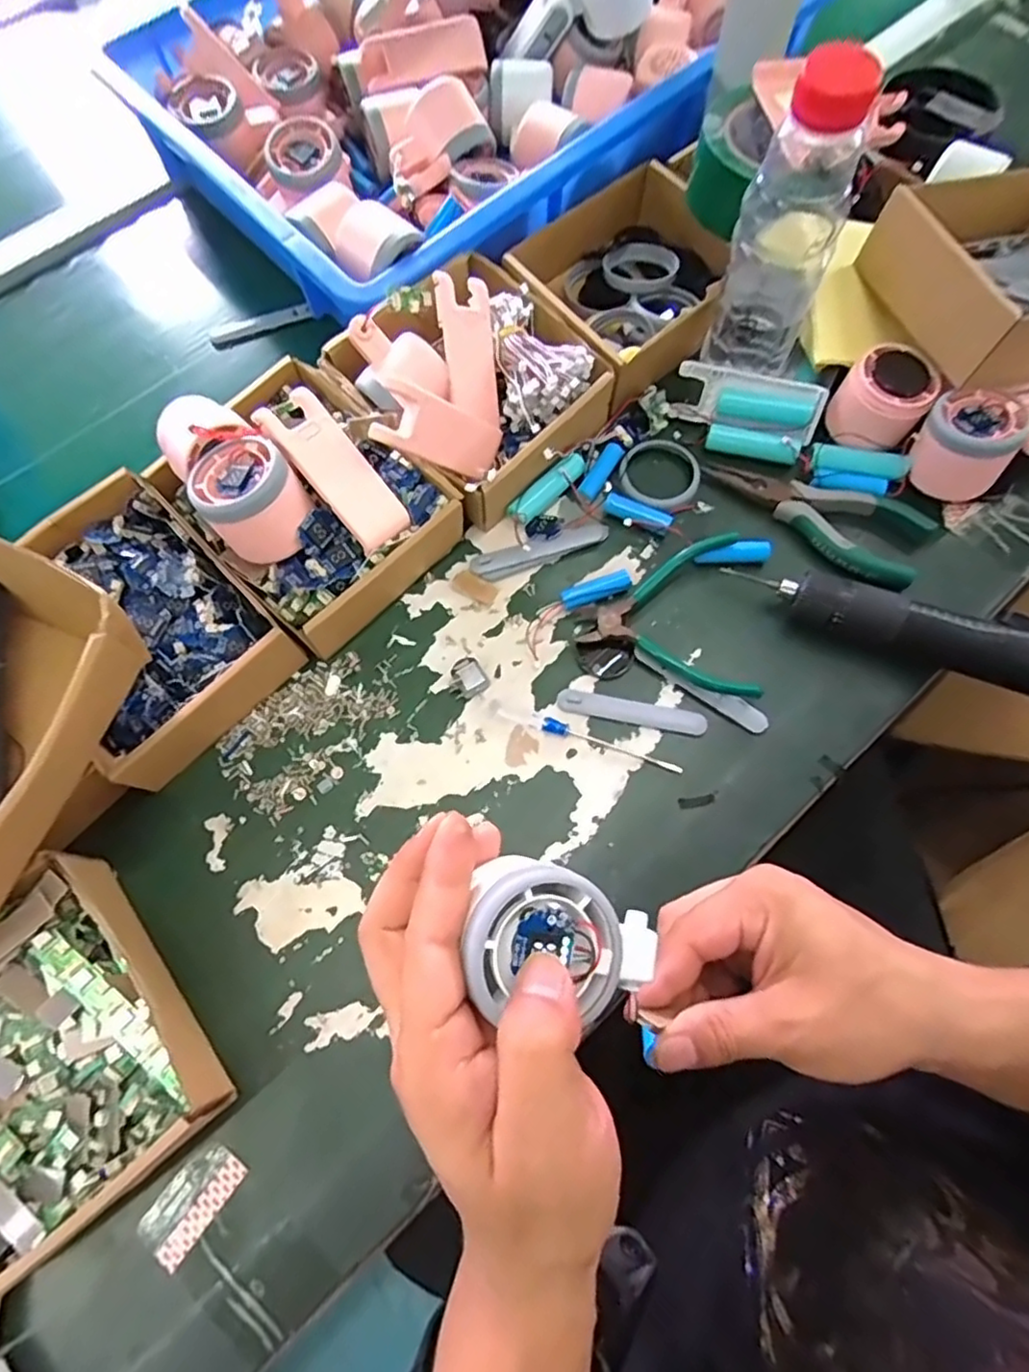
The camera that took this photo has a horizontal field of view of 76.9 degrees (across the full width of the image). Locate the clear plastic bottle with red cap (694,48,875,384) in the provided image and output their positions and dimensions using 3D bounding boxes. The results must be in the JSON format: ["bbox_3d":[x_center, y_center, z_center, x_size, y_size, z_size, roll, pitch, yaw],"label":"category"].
[{"bbox_3d":[0.177,-0.291,0.419,0.062,0.191,0.076,24,73,9],"label":"clear plastic bottle with red cap"}]

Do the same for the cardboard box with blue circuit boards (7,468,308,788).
[{"bbox_3d":[-0.238,-0.037,0.418,0.125,0.062,0.166,-43,75,-13],"label":"cardboard box with blue circuit boards"}]

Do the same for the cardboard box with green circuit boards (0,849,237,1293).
[{"bbox_3d":[-0.249,0.191,0.334,0.134,0.046,0.161,-37,74,-11],"label":"cardboard box with green circuit boards"}]

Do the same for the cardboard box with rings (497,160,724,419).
[{"bbox_3d":[0.092,-0.316,0.504,0.171,0.049,0.149,-41,75,-12],"label":"cardboard box with rings"}]

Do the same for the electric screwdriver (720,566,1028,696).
[{"bbox_3d":[0.261,-0.033,0.411,0.248,0.042,0.037,23,73,9],"label":"electric screwdriver"}]

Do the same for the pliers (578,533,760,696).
[{"bbox_3d":[0.119,-0.055,0.433,0.113,0.024,0.104,23,73,9],"label":"pliers"}]

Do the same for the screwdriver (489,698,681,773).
[{"bbox_3d":[0.044,0.032,0.413,0.126,0.005,0.009,18,72,7],"label":"screwdriver"}]

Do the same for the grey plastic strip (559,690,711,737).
[{"bbox_3d":[0.076,0.017,0.419,0.094,0.004,0.015,10,71,5],"label":"grey plastic strip"}]

